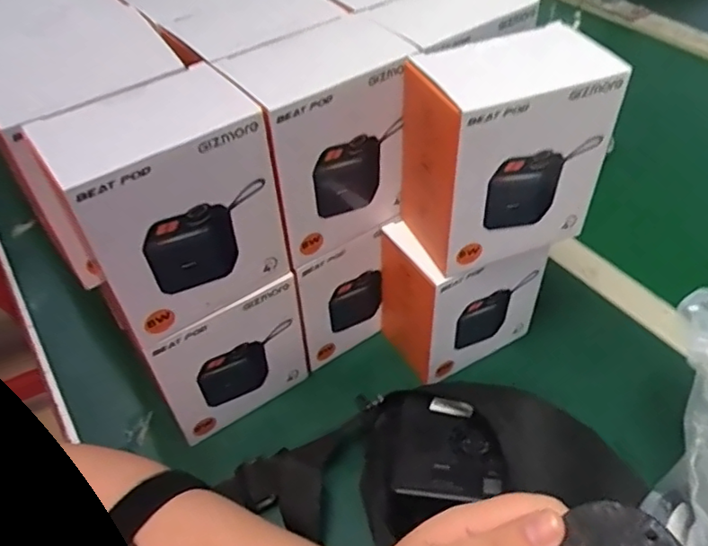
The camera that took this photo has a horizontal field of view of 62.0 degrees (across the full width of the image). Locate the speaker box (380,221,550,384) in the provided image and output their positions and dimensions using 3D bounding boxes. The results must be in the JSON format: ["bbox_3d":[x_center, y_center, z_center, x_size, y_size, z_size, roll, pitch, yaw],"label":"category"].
[{"bbox_3d":[0.075,0.012,0.425,0.106,0.115,0.064,-23,49,-18],"label":"speaker box"}]

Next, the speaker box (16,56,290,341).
[{"bbox_3d":[-0.101,-0.037,0.311,0.109,0.116,0.065,-29,51,-23],"label":"speaker box"}]

